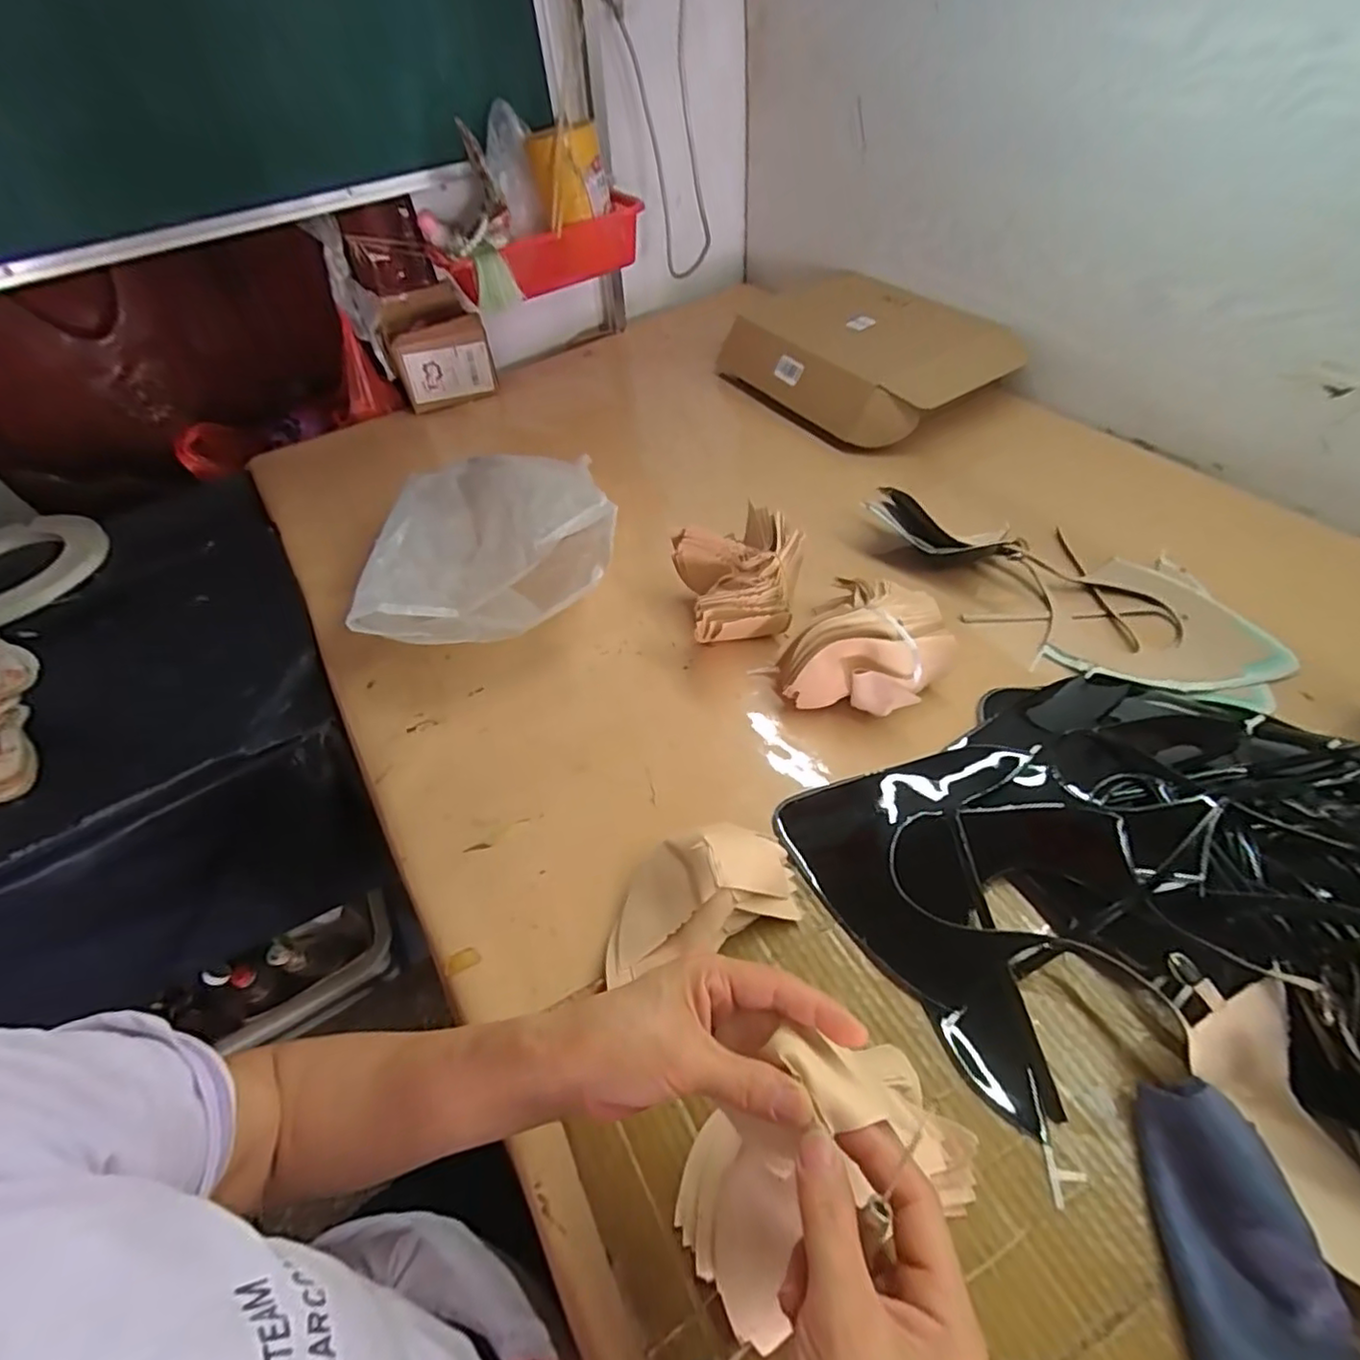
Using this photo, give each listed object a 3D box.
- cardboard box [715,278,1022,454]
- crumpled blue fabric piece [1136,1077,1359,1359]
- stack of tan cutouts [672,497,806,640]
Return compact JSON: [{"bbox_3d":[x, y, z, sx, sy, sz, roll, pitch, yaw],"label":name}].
[{"bbox_3d":[0.279,-0.522,0.993,0.308,0.104,0.430,-28,52,-17],"label":"cardboard box"},{"bbox_3d":[0.293,0.297,0.326,0.093,0.042,0.140,-5,49,2],"label":"crumpled blue fabric piece"},{"bbox_3d":[0.066,-0.098,0.656,0.127,0.089,0.151,-13,49,-5],"label":"stack of tan cutouts"}]

